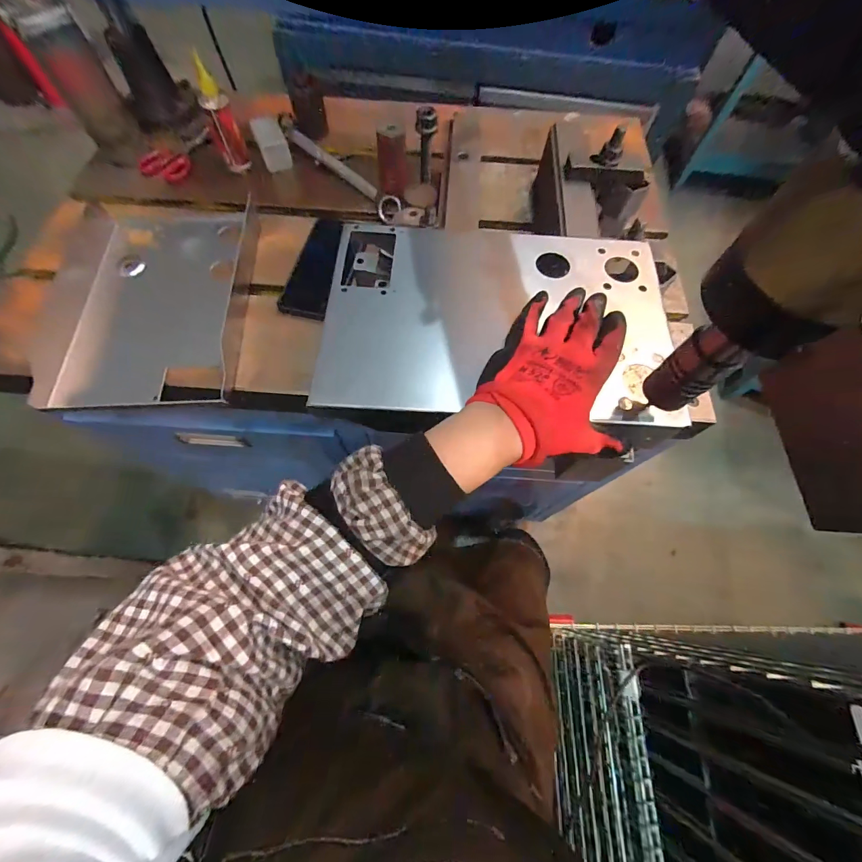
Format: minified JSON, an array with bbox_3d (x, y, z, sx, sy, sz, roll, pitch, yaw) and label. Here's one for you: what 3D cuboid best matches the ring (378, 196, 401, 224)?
[{"bbox_3d":[-0.061,-0.323,0.546,0.035,0.005,0.036,7,109,22],"label":"ring"}]

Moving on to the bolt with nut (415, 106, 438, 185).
[{"bbox_3d":[-0.005,-0.357,0.475,0.021,0.083,0.020,-14,71,-6],"label":"bolt with nut"}]

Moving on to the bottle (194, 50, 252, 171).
[{"bbox_3d":[-0.307,-0.454,0.549,0.039,0.134,0.033,-26,73,-10],"label":"bottle"}]

